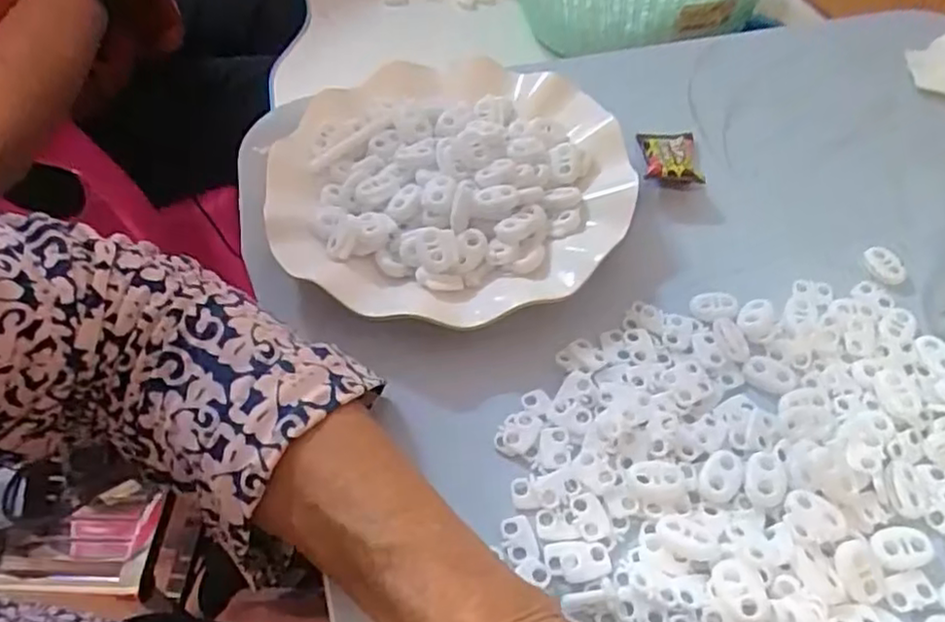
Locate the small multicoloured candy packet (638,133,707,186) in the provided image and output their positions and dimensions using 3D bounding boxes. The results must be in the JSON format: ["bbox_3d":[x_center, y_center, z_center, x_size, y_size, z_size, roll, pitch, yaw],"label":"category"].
[{"bbox_3d":[0.108,-0.086,0.372,0.030,0.010,0.047,2,53,6],"label":"small multicoloured candy packet"}]

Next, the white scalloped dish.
[{"bbox_3d":[-0.012,-0.072,0.354,0.178,0.027,0.187,-10,53,-3],"label":"white scalloped dish"}]

